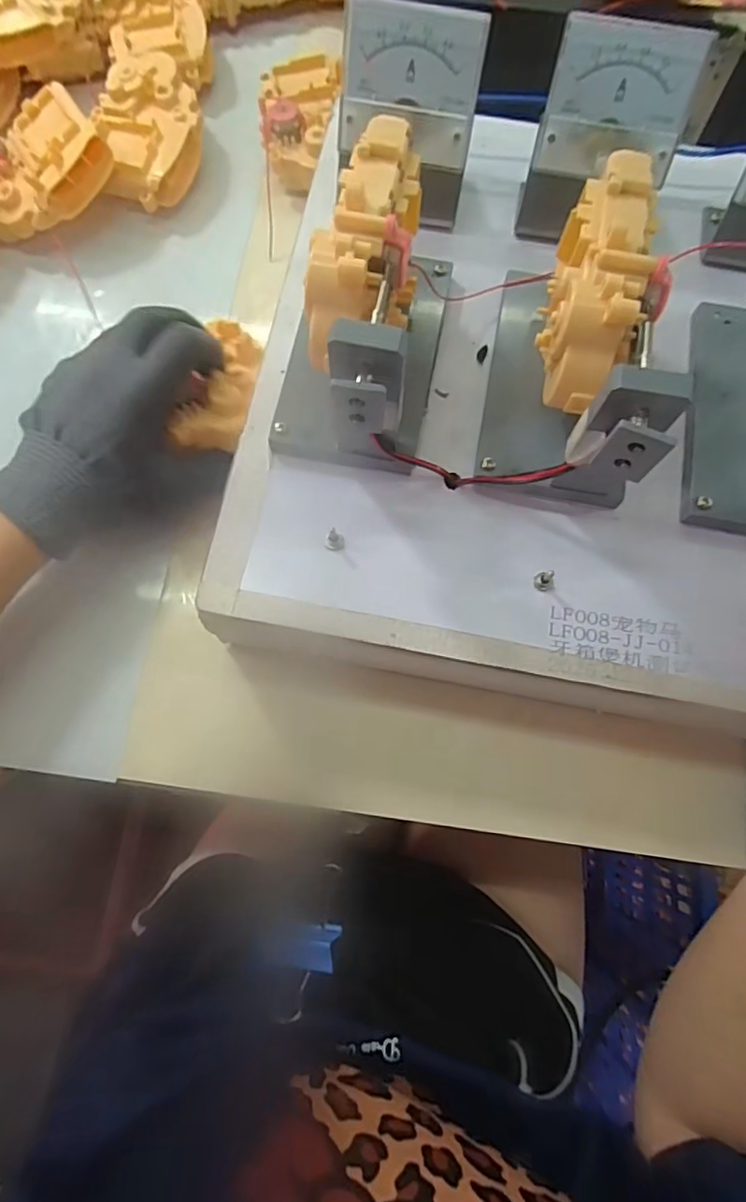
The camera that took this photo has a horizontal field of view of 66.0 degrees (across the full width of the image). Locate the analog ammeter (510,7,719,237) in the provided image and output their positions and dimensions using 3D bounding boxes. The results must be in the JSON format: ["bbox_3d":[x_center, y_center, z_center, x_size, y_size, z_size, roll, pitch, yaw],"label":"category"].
[{"bbox_3d":[0.112,-0.222,0.278,0.065,0.071,0.044,12,75,2],"label":"analog ammeter"}]

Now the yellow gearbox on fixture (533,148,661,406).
[{"bbox_3d":[0.089,-0.129,0.226,0.033,0.040,0.098,15,75,3],"label":"yellow gearbox on fixture"}]

